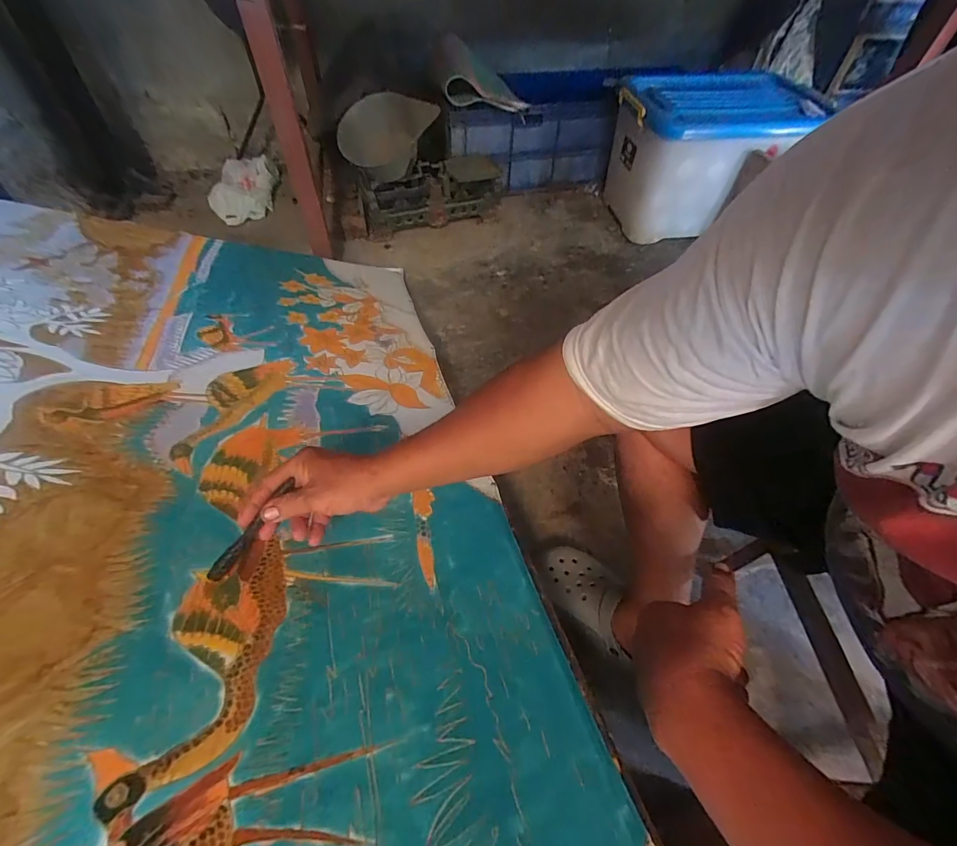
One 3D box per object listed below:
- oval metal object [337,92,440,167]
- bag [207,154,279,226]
[{"bbox_3d":[-0.264,-0.858,1.263,0.286,0.186,0.058,-13,54,-12],"label":"oval metal object"},{"bbox_3d":[-0.806,-0.834,1.525,0.146,0.130,0.293,6,55,3],"label":"bag"}]

